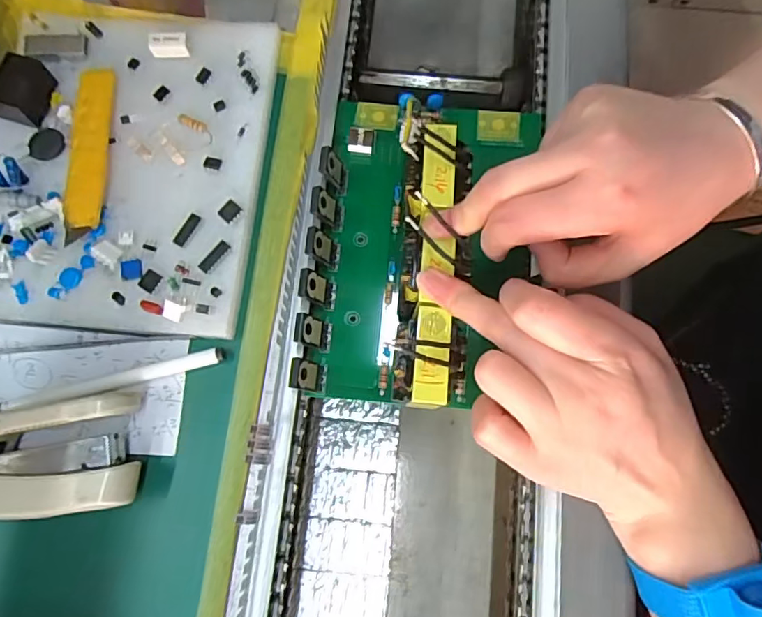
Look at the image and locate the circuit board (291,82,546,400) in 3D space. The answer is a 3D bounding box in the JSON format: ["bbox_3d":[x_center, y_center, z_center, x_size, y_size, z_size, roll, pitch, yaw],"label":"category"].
[{"bbox_3d":[0.017,-0.042,0.276,0.108,0.063,0.180,8,76,0],"label":"circuit board"}]

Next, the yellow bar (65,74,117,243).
[{"bbox_3d":[-0.160,-0.087,0.293,0.020,0.006,0.102,-3,77,0],"label":"yellow bar"}]

